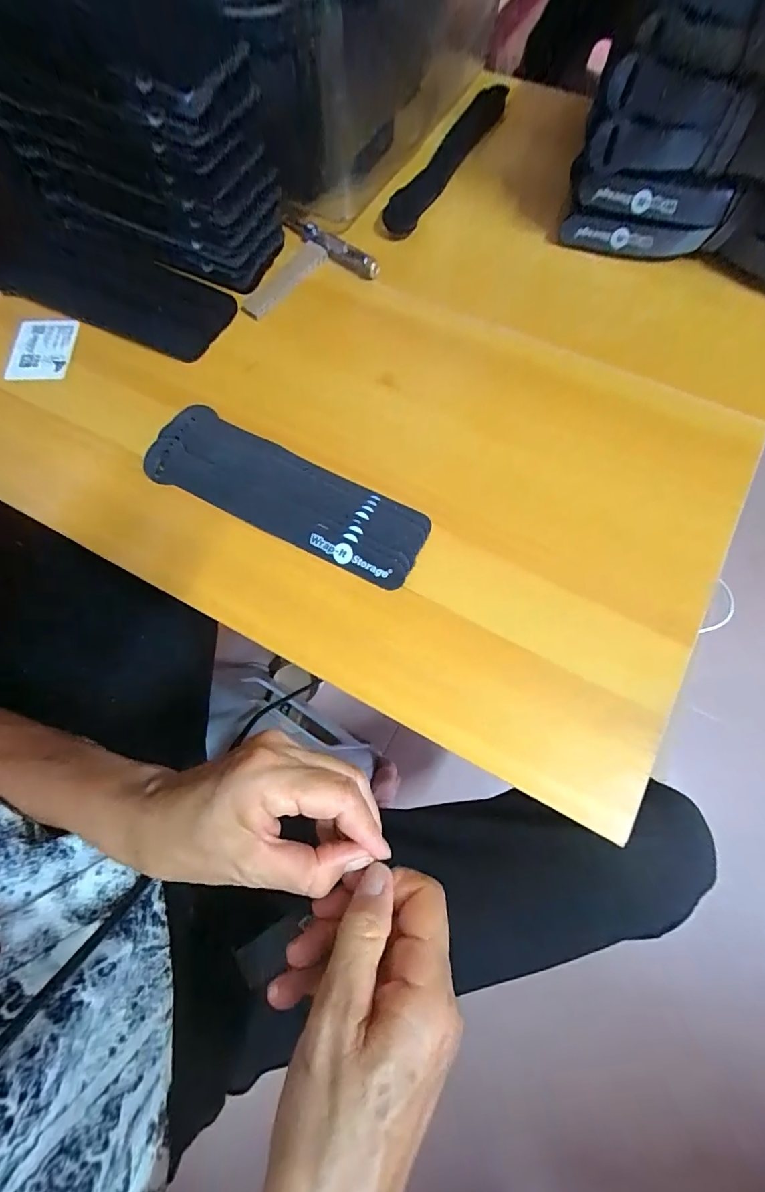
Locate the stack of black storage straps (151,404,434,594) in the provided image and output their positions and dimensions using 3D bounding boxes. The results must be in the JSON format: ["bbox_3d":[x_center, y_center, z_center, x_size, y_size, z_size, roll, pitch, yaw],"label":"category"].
[{"bbox_3d":[-0.067,-0.070,0.303,0.200,0.012,0.060,28,76,9],"label":"stack of black storage straps"}]

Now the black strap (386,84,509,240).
[{"bbox_3d":[0.062,-0.416,0.409,0.031,0.015,0.229,27,76,9],"label":"black strap"}]

